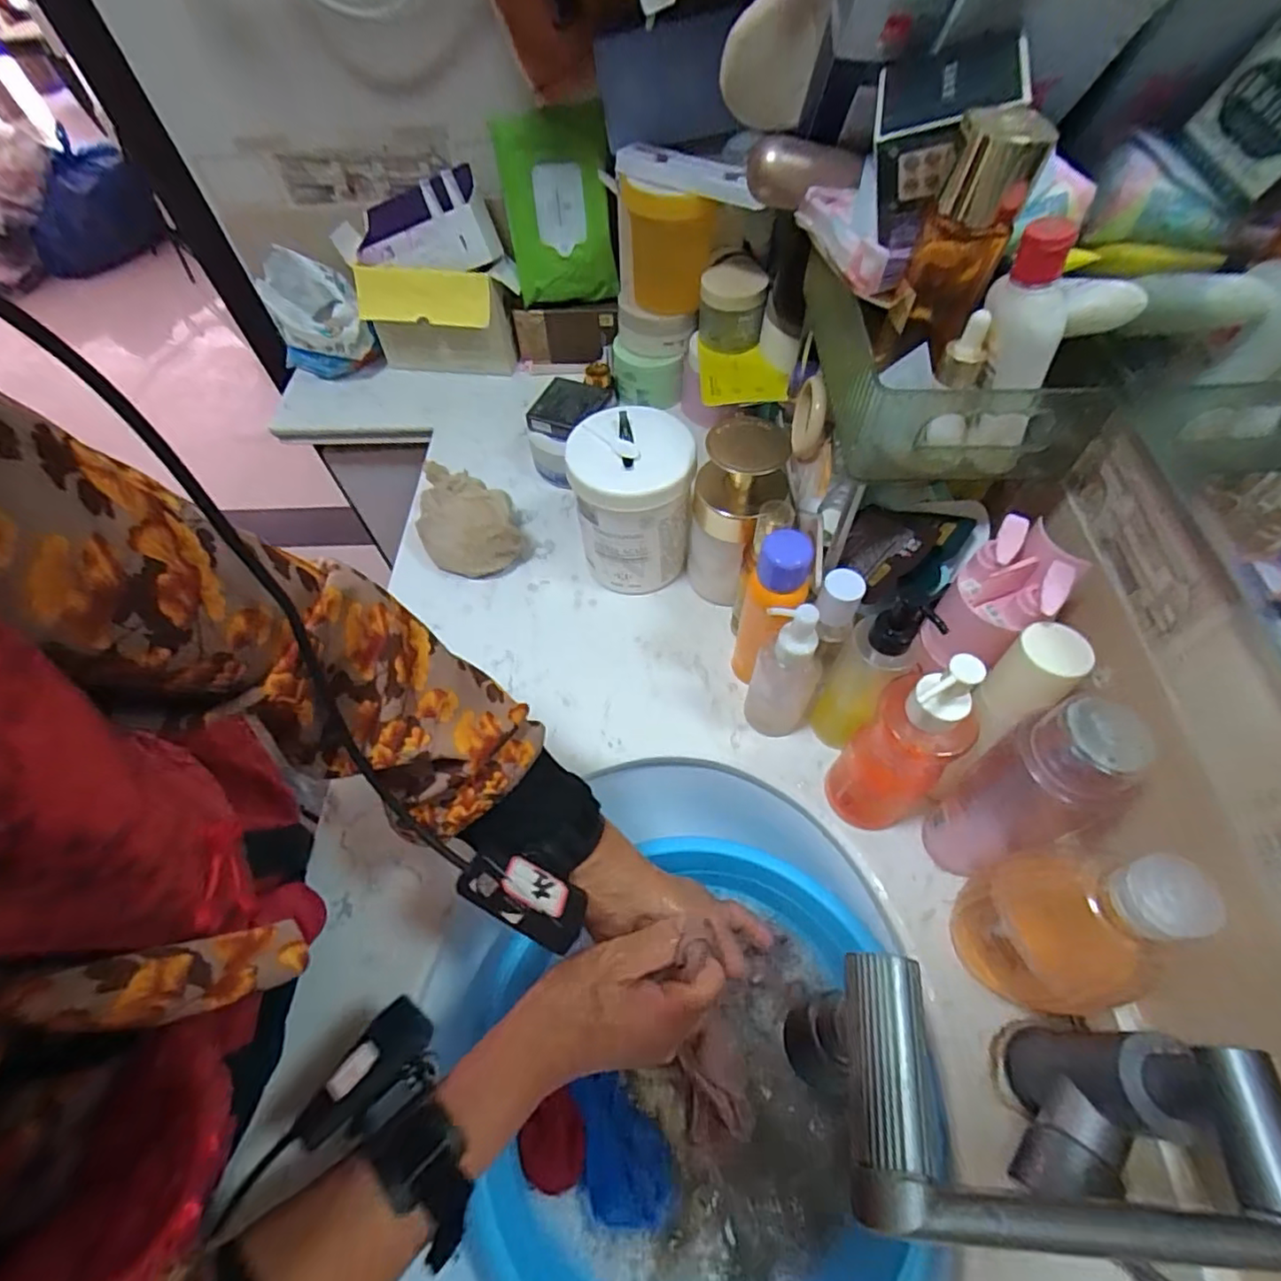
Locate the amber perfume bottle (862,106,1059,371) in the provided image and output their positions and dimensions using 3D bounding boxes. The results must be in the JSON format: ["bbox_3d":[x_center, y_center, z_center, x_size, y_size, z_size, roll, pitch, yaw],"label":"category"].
[{"bbox_3d":[0.174,-0.217,0.351,0.057,0.129,0.050,8,59,9],"label":"amber perfume bottle"}]

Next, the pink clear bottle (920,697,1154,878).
[{"bbox_3d":[0.237,0.101,0.386,0.048,0.186,0.059,-25,59,-11],"label":"pink clear bottle"}]

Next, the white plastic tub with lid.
[{"bbox_3d":[-0.005,-0.120,0.566,0.100,0.148,0.097,-2,58,3],"label":"white plastic tub with lid"}]

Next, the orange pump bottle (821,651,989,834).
[{"bbox_3d":[0.173,0.073,0.407,0.056,0.197,0.052,37,67,23],"label":"orange pump bottle"}]

